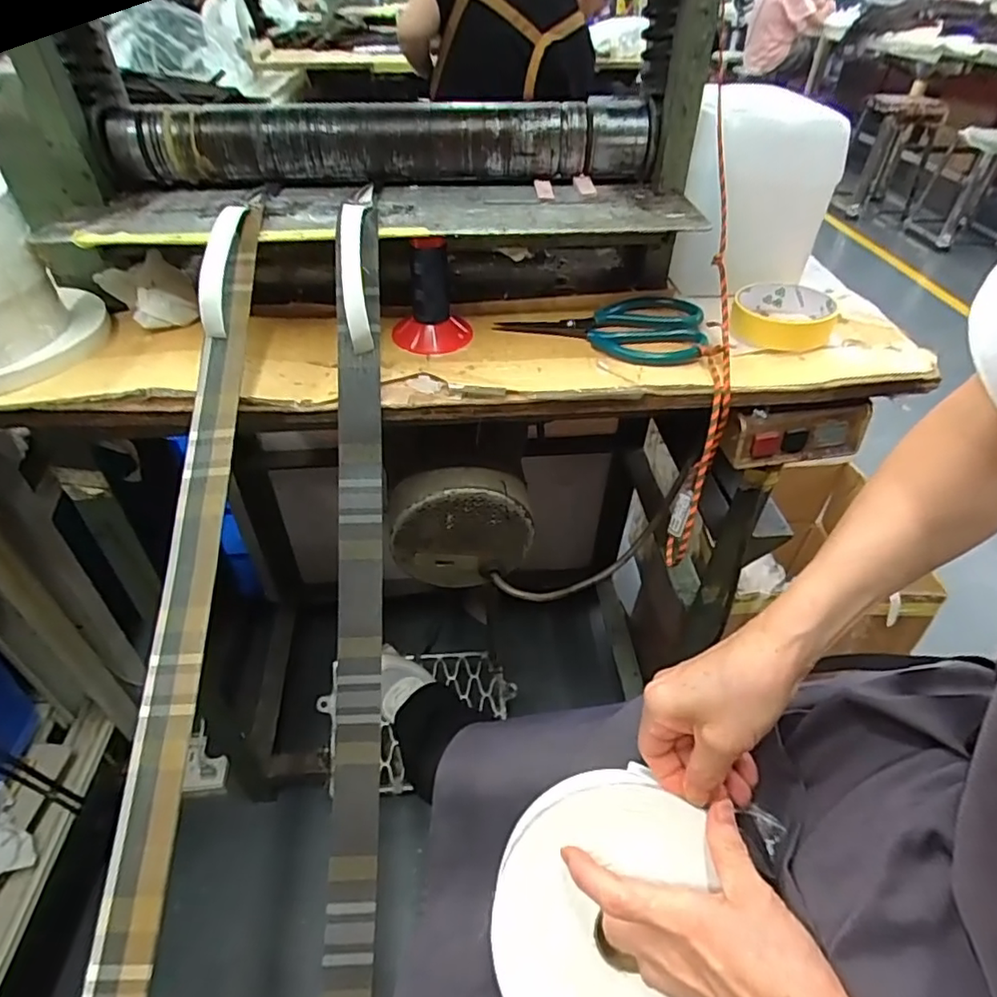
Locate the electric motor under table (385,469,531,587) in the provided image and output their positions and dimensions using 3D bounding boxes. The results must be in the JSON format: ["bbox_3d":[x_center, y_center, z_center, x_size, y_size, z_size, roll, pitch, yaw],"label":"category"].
[{"bbox_3d":[-0.036,0.026,0.585,0.137,0.129,0.044,-3,42,-4],"label":"electric motor under table"}]

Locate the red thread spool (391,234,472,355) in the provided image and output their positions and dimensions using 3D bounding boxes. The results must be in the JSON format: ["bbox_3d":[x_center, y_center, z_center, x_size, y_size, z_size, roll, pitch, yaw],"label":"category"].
[{"bbox_3d":[-0.057,-0.173,0.496,0.067,0.087,0.056,-4,42,-6],"label":"red thread spool"}]

